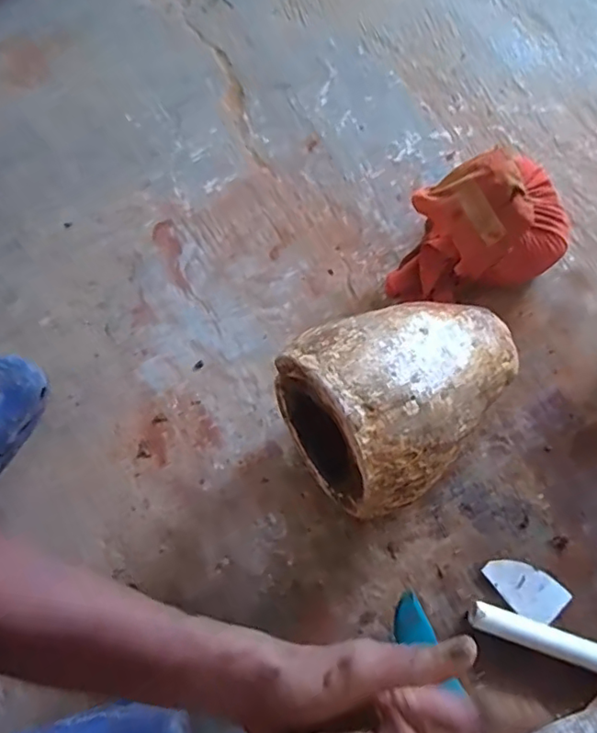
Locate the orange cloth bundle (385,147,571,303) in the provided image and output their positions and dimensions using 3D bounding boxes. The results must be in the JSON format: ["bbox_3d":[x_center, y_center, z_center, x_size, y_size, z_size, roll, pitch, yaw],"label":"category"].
[{"bbox_3d":[0.208,-0.171,0.658,0.216,0.137,0.154,-18,72,-6],"label":"orange cloth bundle"}]

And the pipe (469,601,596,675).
[{"bbox_3d":[0.304,0.292,0.552,0.263,0.028,0.030,17,72,6],"label":"pipe"}]

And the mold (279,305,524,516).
[{"bbox_3d":[0.113,0.026,0.550,0.235,0.151,0.175,-28,72,-10],"label":"mold"}]

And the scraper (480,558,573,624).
[{"bbox_3d":[0.239,0.230,0.583,0.055,0.004,0.078,-35,66,-19],"label":"scraper"}]

